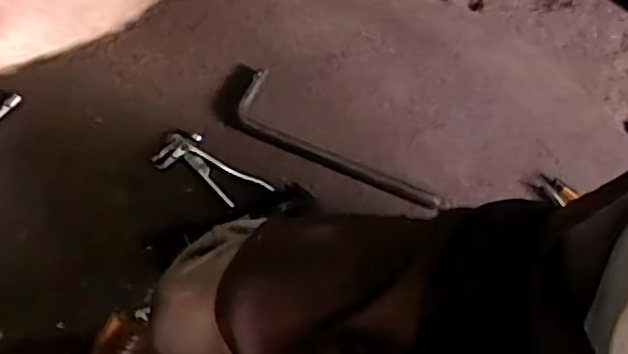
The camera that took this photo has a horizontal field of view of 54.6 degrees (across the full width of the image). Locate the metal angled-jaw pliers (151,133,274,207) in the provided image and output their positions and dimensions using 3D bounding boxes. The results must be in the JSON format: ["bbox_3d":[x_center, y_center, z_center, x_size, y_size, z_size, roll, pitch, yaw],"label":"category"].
[{"bbox_3d":[-0.180,-0.006,1.063,0.215,0.017,0.068,27,66,15],"label":"metal angled-jaw pliers"}]

